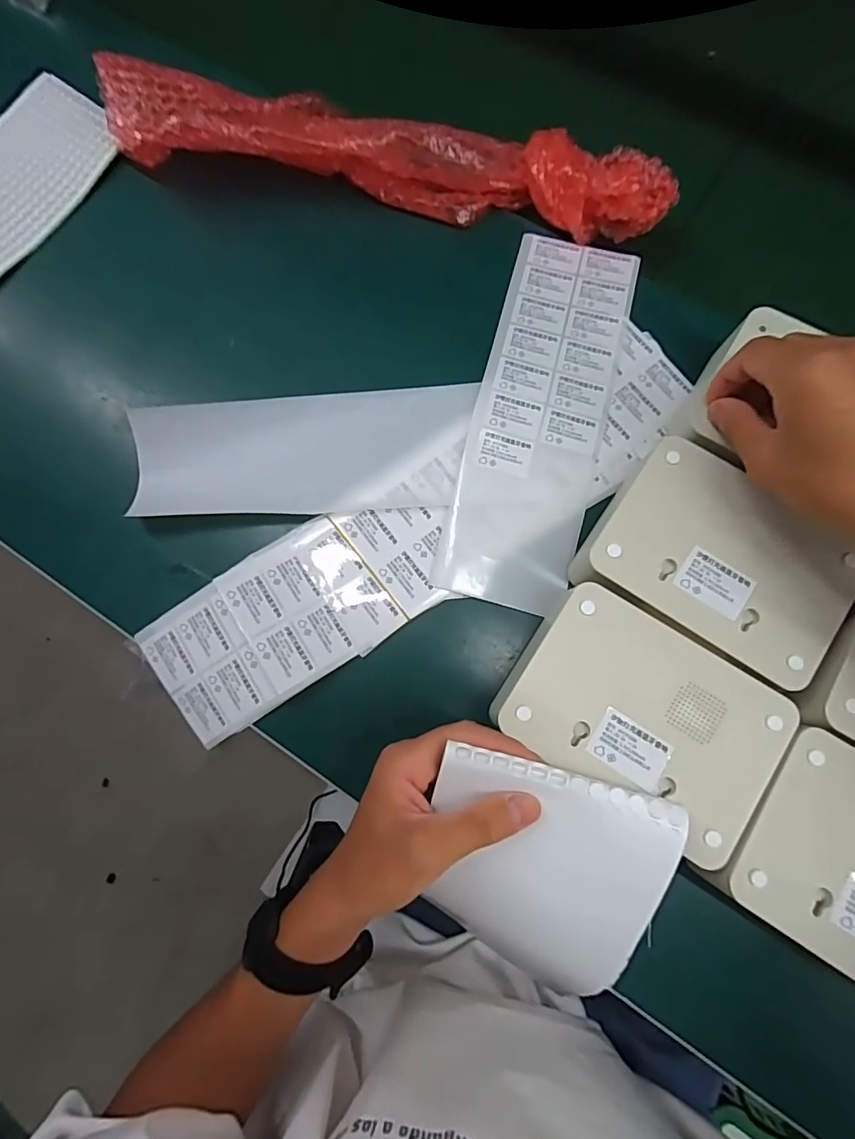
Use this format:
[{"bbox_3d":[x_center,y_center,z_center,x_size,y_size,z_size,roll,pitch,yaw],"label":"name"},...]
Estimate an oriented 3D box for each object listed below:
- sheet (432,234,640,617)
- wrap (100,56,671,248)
[{"bbox_3d":[0.084,-0.118,0.373,0.092,0.011,0.293,15,79,2],"label":"sheet"},{"bbox_3d":[-0.037,-0.325,0.398,0.449,0.065,0.063,9,78,3],"label":"wrap"}]

